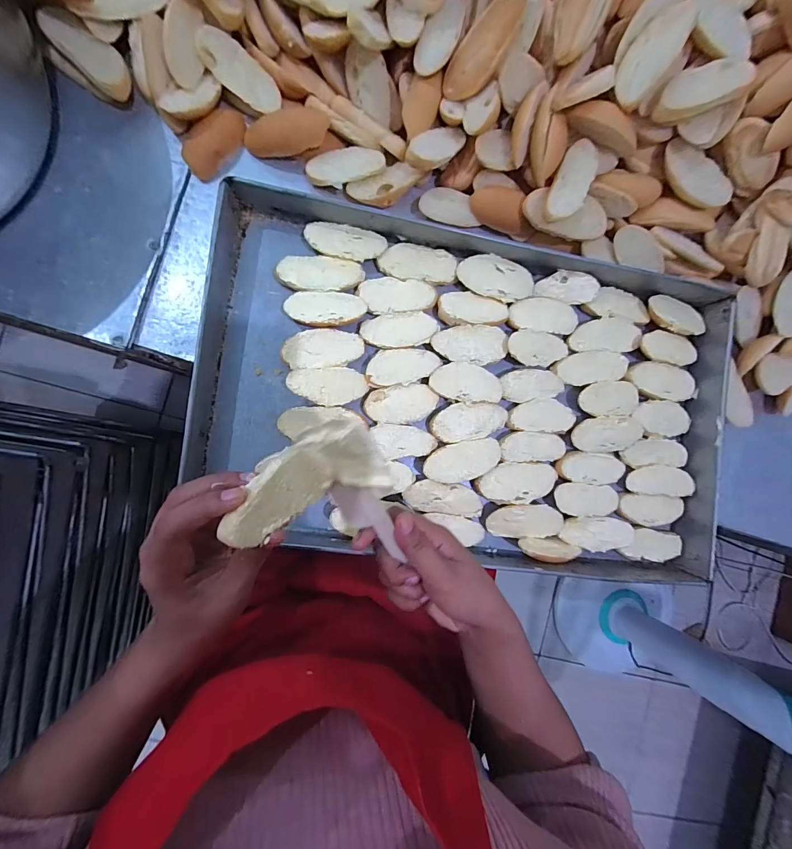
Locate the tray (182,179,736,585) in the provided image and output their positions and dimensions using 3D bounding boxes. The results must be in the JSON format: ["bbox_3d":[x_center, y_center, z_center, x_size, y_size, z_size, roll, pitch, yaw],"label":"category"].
[{"bbox_3d":[0.102,-0.033,0.430,0.613,0.034,0.381,8,85,-8],"label":"tray"}]

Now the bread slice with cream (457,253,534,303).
[{"bbox_3d":[0.121,-0.176,0.446,0.093,0.010,0.049,17,86,-8],"label":"bread slice with cream"}]

